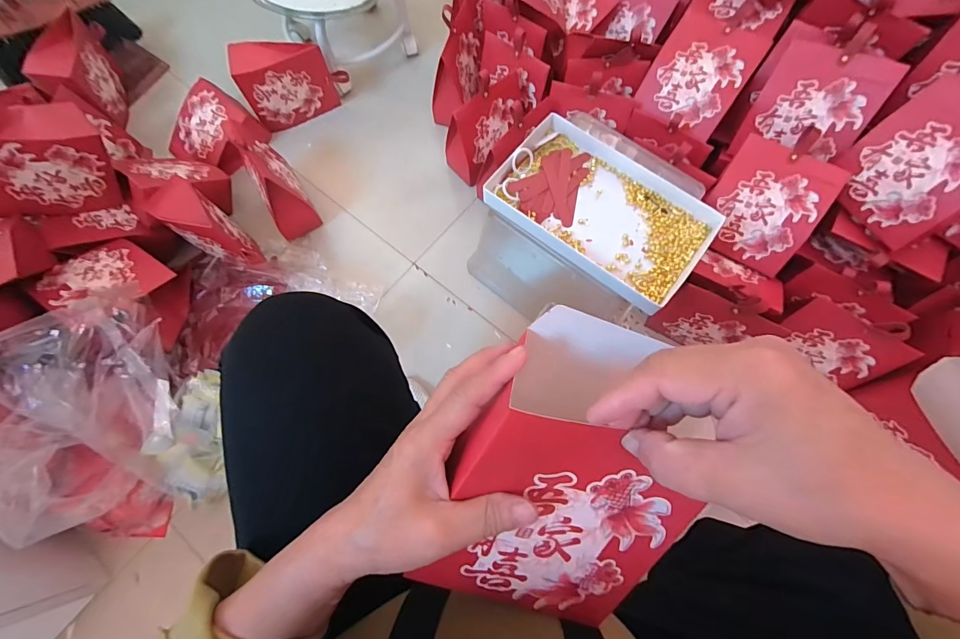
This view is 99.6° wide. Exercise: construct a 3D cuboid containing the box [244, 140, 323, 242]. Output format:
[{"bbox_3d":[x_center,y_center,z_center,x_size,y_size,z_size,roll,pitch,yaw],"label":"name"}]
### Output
[{"bbox_3d":[-0.380,-0.252,0.757,0.072,0.142,0.146,-29,74,-9],"label":"box"}]

